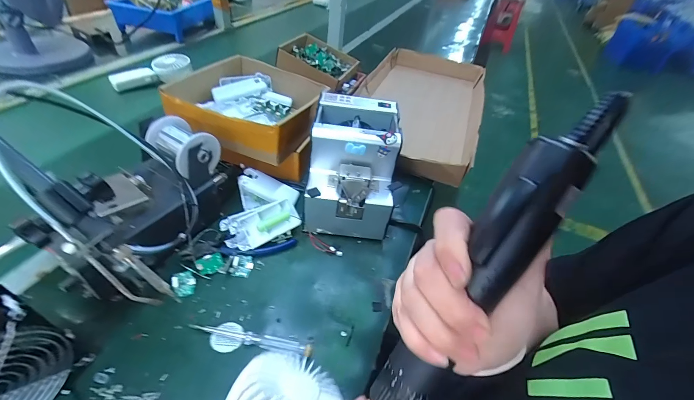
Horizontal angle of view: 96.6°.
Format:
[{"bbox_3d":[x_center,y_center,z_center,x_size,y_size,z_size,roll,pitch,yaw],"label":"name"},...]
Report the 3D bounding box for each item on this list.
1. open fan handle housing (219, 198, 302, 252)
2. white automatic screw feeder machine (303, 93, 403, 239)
[{"bbox_3d":[-0.123,0.036,0.447,0.103,0.023,0.052,-19,91,-23],"label":"open fan handle housing"},{"bbox_3d":[0.006,-0.051,0.489,0.128,0.155,0.169,6,43,-2],"label":"white automatic screw feeder machine"}]

